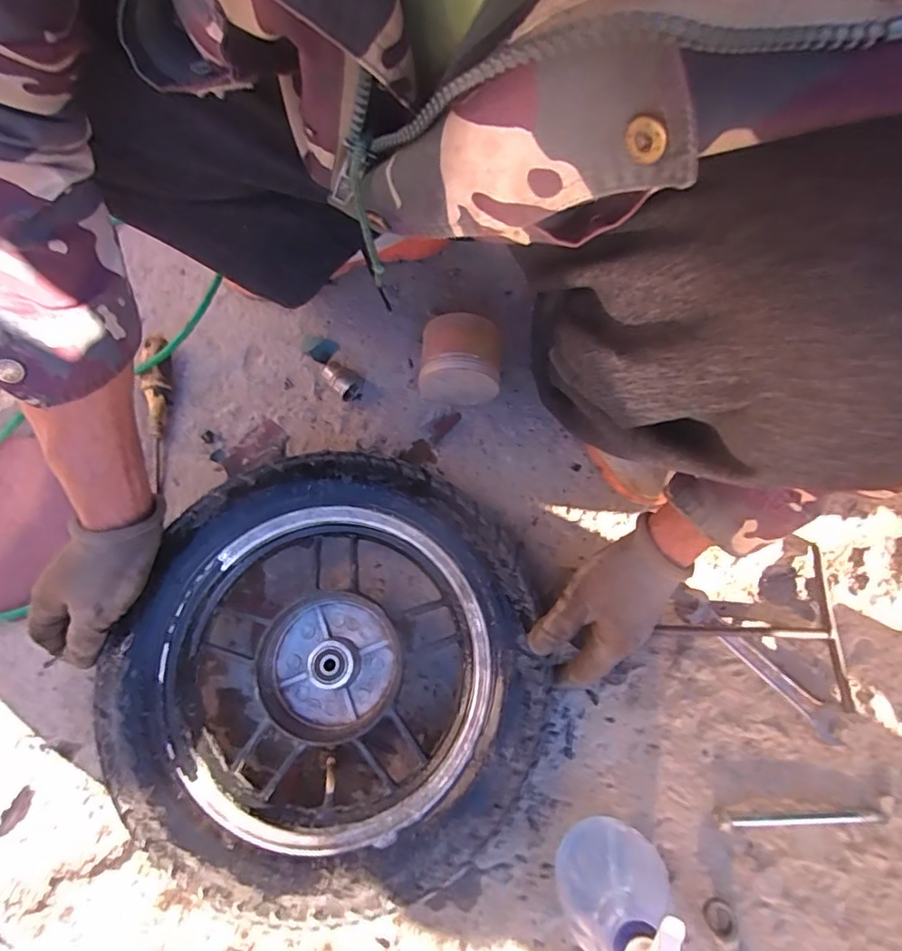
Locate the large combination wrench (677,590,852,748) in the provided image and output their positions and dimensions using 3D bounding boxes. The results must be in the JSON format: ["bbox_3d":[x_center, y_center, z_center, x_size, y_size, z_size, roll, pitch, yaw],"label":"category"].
[{"bbox_3d":[0.290,0.177,0.510,0.171,0.010,0.029,41,77,13],"label":"large combination wrench"}]

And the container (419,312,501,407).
[{"bbox_3d":[0.011,-0.116,0.569,0.081,0.081,0.070,11,72,5],"label":"container"}]

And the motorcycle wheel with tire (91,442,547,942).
[{"bbox_3d":[-0.095,0.165,0.478,0.333,0.096,0.338,20,73,7],"label":"motorcycle wheel with tire"}]

